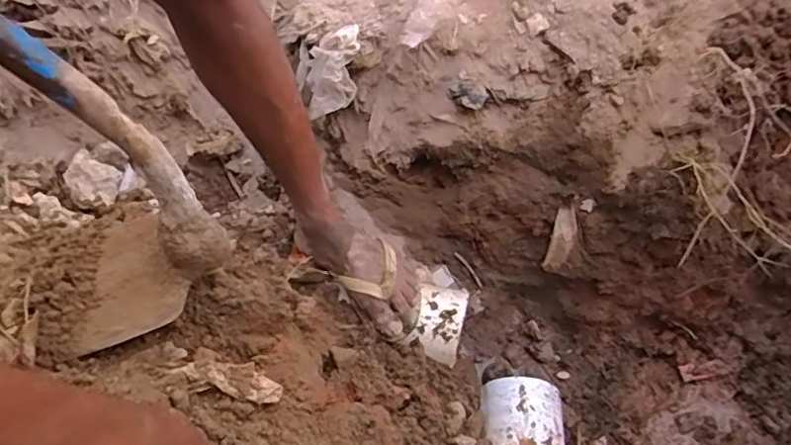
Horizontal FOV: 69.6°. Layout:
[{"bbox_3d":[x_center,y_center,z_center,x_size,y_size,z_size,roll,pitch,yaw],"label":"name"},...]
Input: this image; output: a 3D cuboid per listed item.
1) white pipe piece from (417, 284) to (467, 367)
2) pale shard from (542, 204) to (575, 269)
[{"bbox_3d":[0.064,0.140,0.814,0.067,0.055,0.109,9,51,10],"label":"white pipe piece"},{"bbox_3d":[0.250,0.025,0.858,0.032,0.107,0.004,19,28,18],"label":"pale shard"}]

